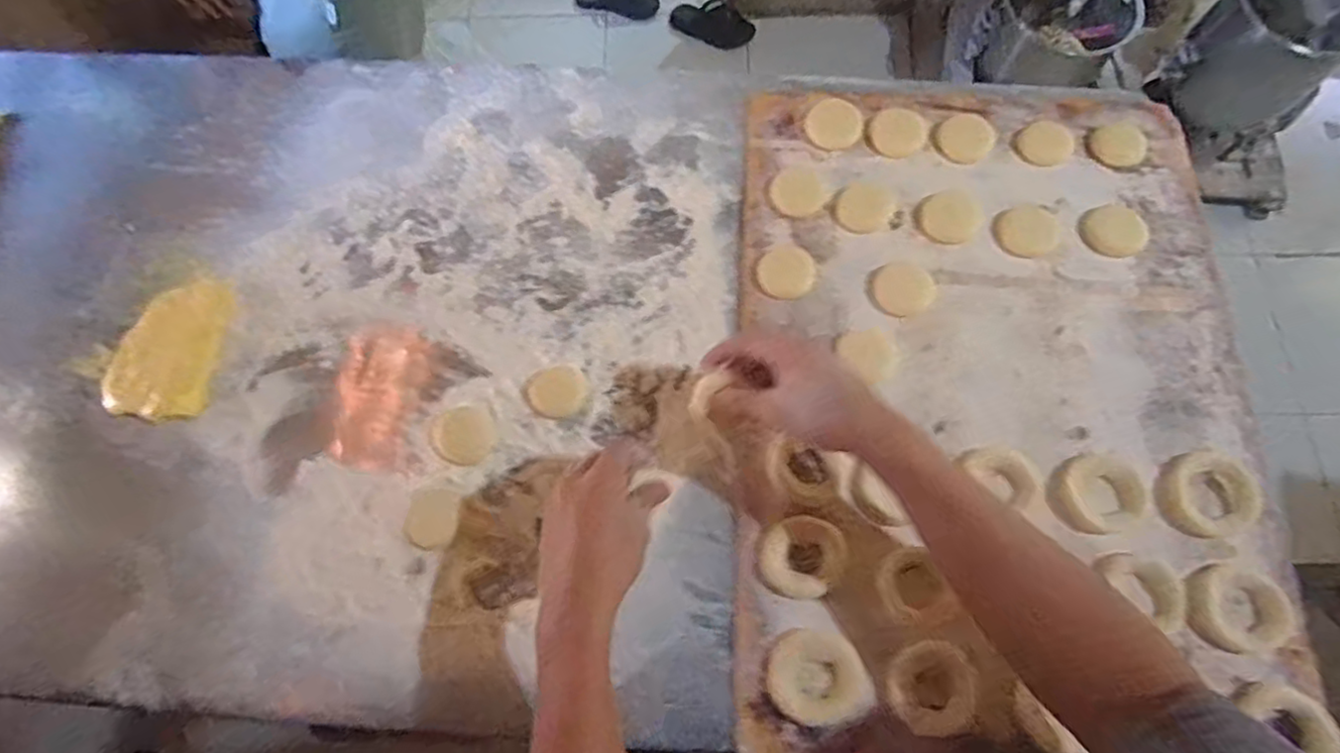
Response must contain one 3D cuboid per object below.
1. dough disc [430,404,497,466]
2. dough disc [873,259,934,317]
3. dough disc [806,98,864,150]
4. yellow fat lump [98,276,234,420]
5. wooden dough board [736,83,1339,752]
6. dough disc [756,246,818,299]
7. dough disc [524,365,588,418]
[{"bbox_3d":[-0.178,0.051,0.573,0.052,0.007,0.053,-1,73,2],"label":"dough disc"},{"bbox_3d":[0.213,-0.081,0.600,0.051,0.007,0.058,29,76,10],"label":"dough disc"},{"bbox_3d":[0.163,-0.254,0.659,0.052,0.014,0.058,-4,73,1],"label":"dough disc"},{"bbox_3d":[-0.458,-0.027,0.602,0.094,0.015,0.132,1,73,2],"label":"yellow fat lump"},{"bbox_3d":[0.277,-0.003,0.569,0.419,0.021,0.607,2,73,3],"label":"wooden dough board"},{"bbox_3d":[0.108,-0.097,0.613,0.050,0.014,0.051,-1,73,2],"label":"dough disc"},{"bbox_3d":[-0.101,0.012,0.591,0.053,0.004,0.047,15,74,6],"label":"dough disc"}]

